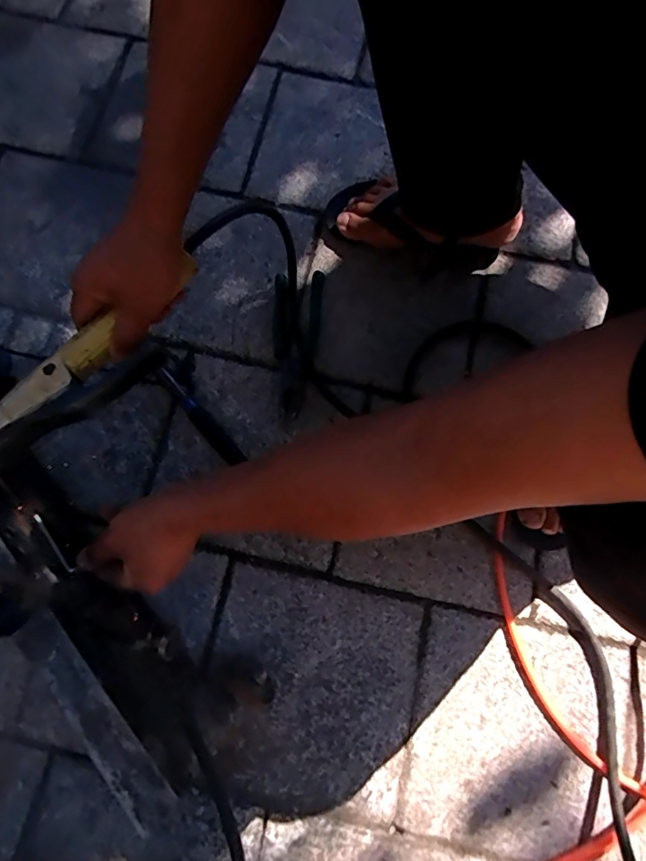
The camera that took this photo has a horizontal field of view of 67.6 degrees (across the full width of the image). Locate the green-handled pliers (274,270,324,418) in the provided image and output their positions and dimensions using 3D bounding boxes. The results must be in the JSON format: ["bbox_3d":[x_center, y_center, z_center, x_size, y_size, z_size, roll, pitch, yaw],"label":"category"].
[{"bbox_3d":[-0.035,-0.120,0.659,0.065,0.028,0.197,2,76,-1],"label":"green-handled pliers"}]

